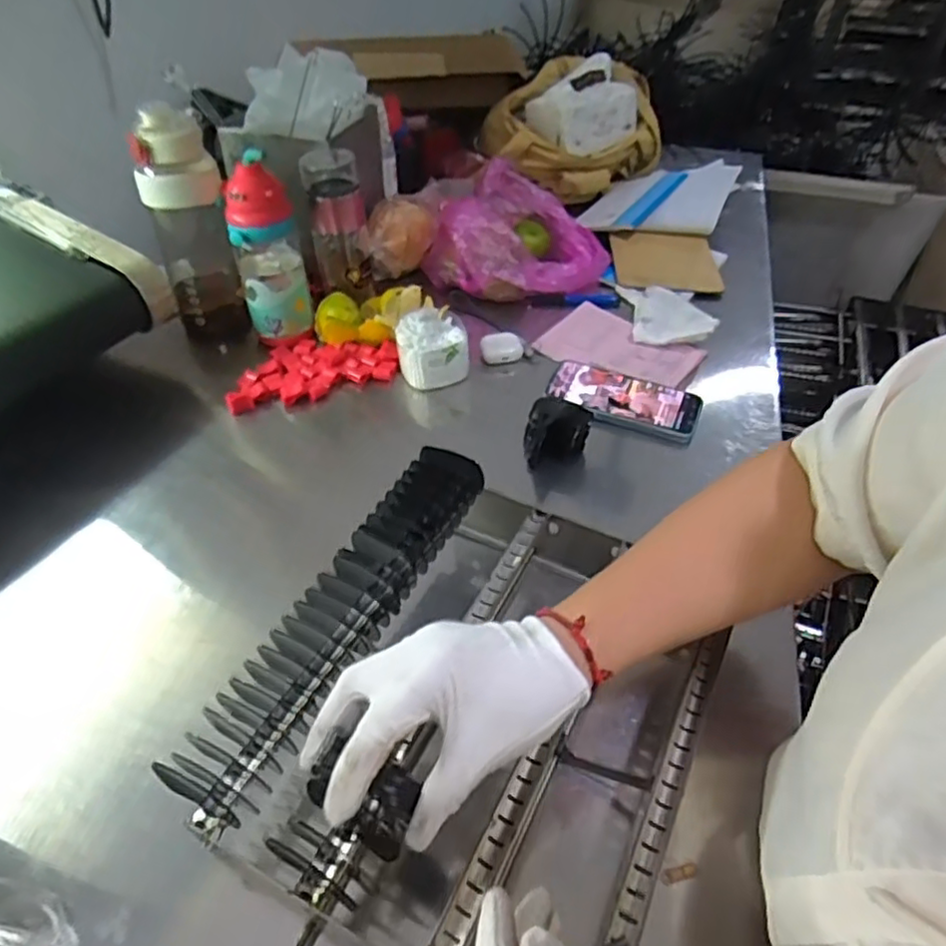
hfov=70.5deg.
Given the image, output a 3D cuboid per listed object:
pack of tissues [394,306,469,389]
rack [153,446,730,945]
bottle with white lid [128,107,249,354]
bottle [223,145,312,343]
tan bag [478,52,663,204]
[{"bbox_3d":[-0.046,-0.139,0.769,0.080,0.064,0.086,-4,44,-5],"label":"pack of tissues"},{"bbox_3d":[0.005,0.138,0.434,0.264,0.096,0.308,22,48,21],"label":"rack"},{"bbox_3d":[-0.326,-0.275,0.784,0.086,0.268,0.086,-18,47,-18],"label":"bottle with white lid"},{"bbox_3d":[-0.240,-0.260,0.784,0.075,0.198,0.081,-15,46,-15],"label":"bottle"},{"bbox_3d":[0.164,-0.558,1.074,0.236,0.151,0.243,26,50,24],"label":"tan bag"}]

